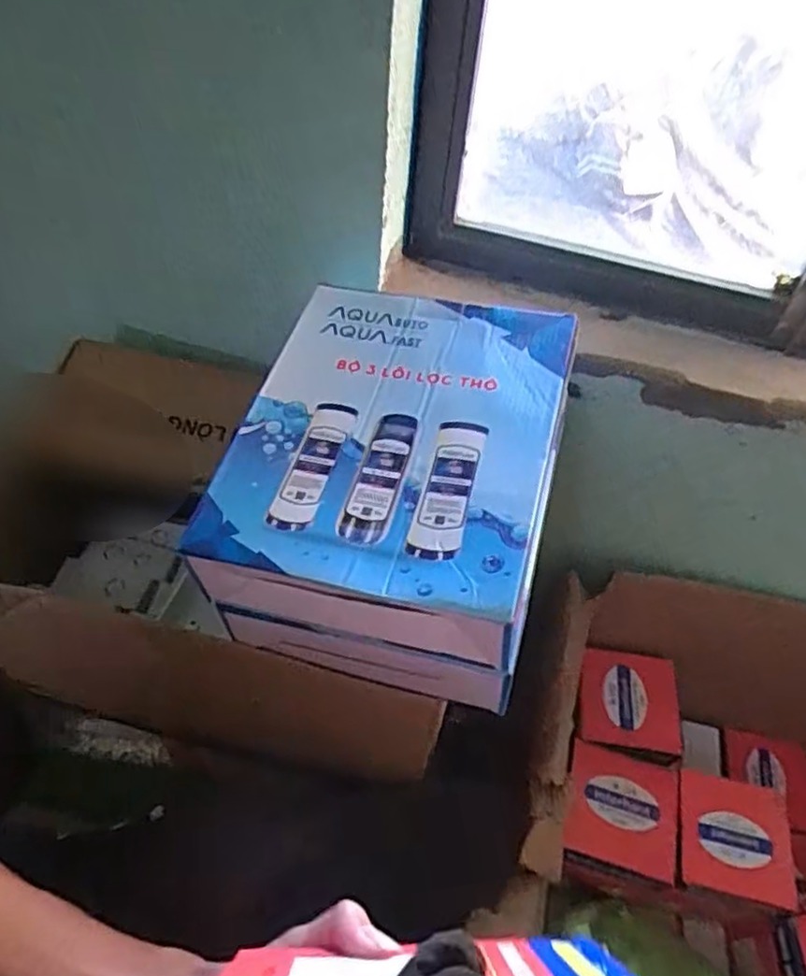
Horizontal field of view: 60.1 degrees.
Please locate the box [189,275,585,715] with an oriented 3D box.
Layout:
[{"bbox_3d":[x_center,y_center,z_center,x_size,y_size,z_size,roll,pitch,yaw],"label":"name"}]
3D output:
[{"bbox_3d":[-0.003,-0.010,0.543,0.231,0.150,0.264,15,52,7],"label":"box"}]

